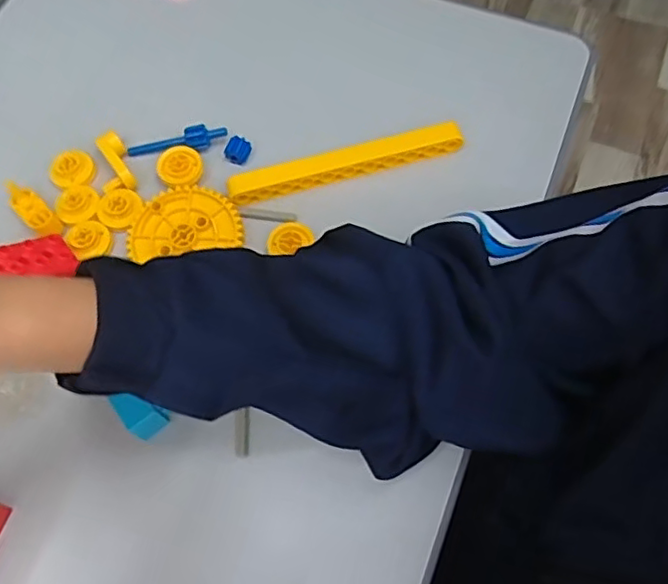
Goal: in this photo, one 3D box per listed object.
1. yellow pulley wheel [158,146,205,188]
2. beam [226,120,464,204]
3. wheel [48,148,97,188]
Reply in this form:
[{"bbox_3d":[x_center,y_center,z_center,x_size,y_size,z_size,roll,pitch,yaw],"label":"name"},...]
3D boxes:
[{"bbox_3d":[-0.115,-0.092,0.451,0.031,0.010,0.036,9,67,6],"label":"yellow pulley wheel"},{"bbox_3d":[0.008,-0.095,0.446,0.171,0.022,0.014,-15,67,-5],"label":"beam"},{"bbox_3d":[-0.193,-0.091,0.451,0.032,0.011,0.028,19,68,10],"label":"wheel"}]

